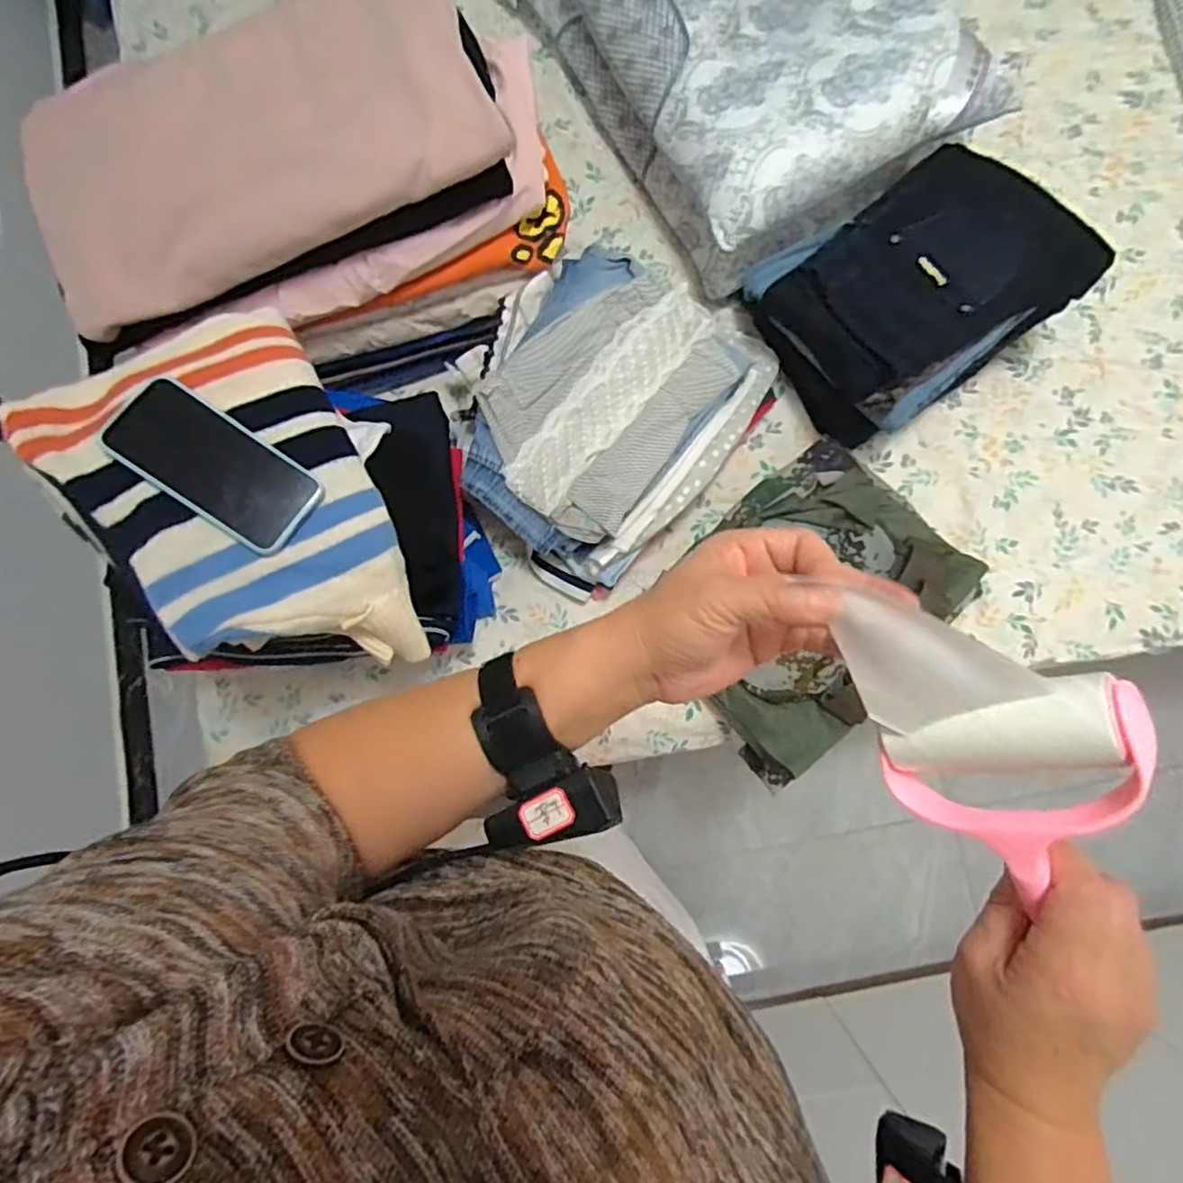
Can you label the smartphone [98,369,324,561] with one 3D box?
[{"bbox_3d":[-0.327,-0.109,0.568,0.174,0.015,0.083,35,78,-6],"label":"smartphone"}]

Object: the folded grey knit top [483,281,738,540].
[{"bbox_3d":[0.019,-0.245,0.808,0.231,0.038,0.326,37,78,8],"label":"folded grey knit top"}]

